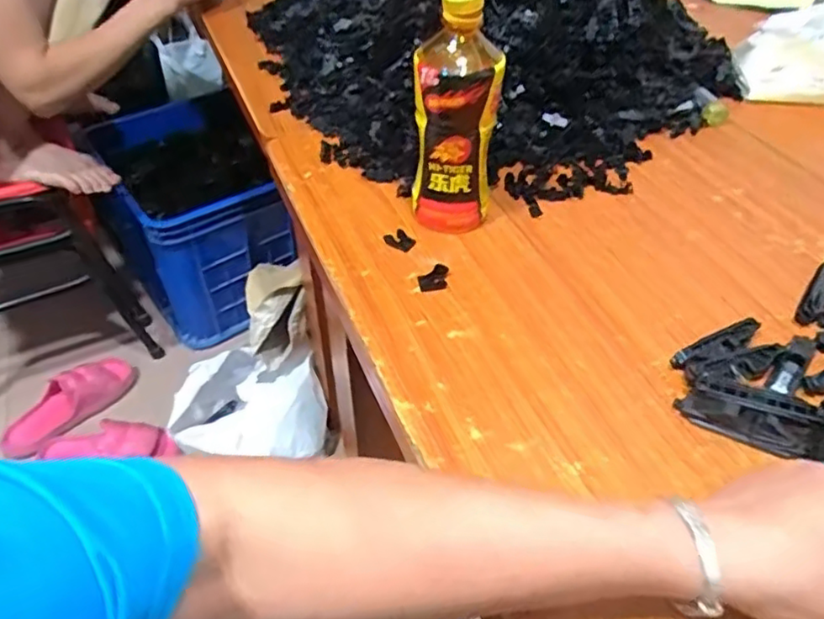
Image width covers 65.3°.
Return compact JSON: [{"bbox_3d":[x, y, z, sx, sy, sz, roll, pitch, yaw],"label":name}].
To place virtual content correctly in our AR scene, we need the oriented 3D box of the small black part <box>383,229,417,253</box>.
[{"bbox_3d":[-0.010,-0.061,0.562,0.023,0.008,0.022,30,51,26],"label":"small black part"}]

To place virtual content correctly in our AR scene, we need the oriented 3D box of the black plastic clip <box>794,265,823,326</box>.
[{"bbox_3d":[0.325,-0.013,0.511,0.020,0.011,0.066,30,65,26],"label":"black plastic clip"}]

